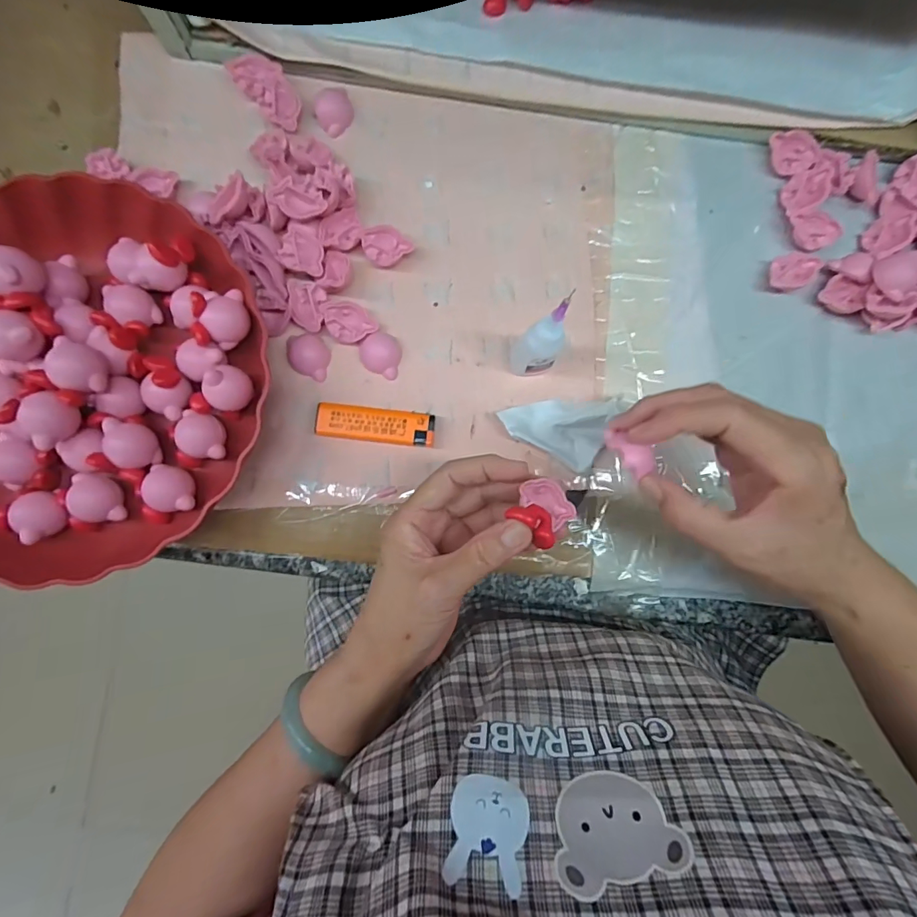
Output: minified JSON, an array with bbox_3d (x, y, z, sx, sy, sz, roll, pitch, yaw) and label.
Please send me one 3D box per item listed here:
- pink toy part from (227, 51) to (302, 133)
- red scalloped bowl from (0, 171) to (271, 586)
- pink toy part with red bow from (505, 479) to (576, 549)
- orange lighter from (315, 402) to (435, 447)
[{"bbox_3d":[-0.137,-0.267,0.327,0.031,0.011,0.064,-43,88,-2],"label":"pink toy part"},{"bbox_3d":[-0.246,-0.054,0.295,0.235,0.064,0.235,0,87,0],"label":"red scalloped bowl"},{"bbox_3d":[0.047,0.029,0.249,0.031,0.021,0.032,42,87,2],"label":"pink toy part with red bow"},{"bbox_3d":[-0.057,-0.023,0.312,0.079,0.013,0.023,6,87,0],"label":"orange lighter"}]

